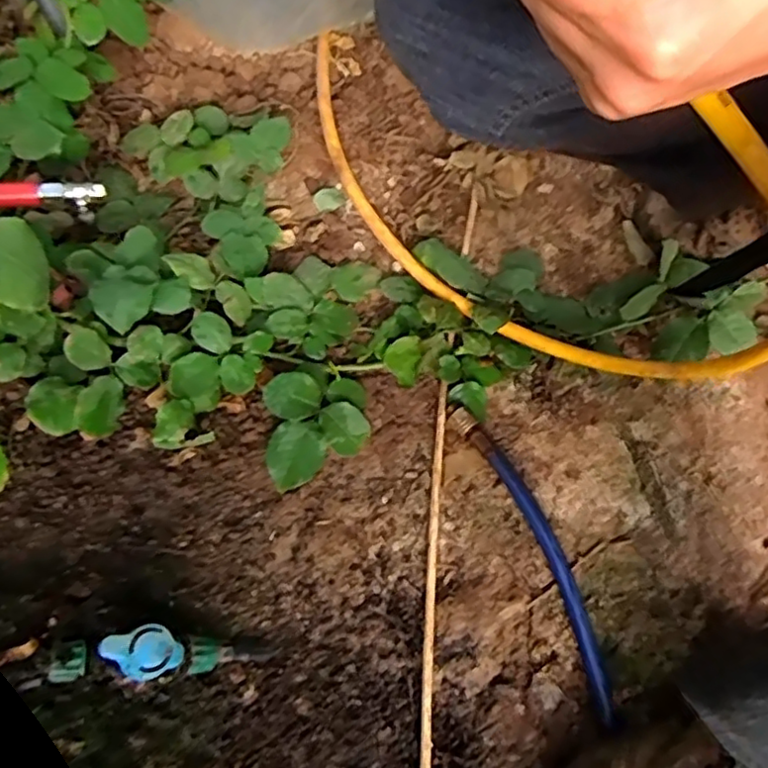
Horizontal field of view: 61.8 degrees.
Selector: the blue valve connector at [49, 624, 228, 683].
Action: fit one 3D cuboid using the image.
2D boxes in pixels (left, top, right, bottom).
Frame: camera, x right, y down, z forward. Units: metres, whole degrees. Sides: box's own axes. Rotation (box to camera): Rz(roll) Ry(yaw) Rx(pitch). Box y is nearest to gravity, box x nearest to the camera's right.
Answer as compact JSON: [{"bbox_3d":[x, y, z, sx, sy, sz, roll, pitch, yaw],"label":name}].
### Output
[{"bbox_3d":[-0.141,0.165,0.395,0.108,0.033,0.028,16,58,-38],"label":"blue valve connector"}]

